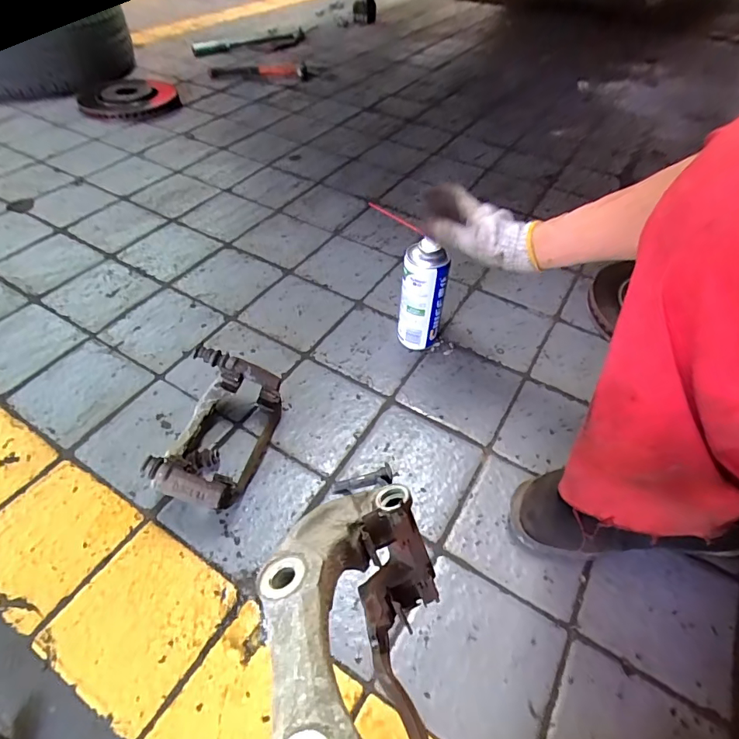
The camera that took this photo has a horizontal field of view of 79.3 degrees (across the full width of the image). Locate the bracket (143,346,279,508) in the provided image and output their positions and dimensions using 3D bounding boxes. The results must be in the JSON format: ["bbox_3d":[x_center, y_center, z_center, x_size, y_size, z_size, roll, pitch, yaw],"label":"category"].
[{"bbox_3d":[-0.190,0.077,0.557,0.110,0.087,0.188,12,51,7],"label":"bracket"}]

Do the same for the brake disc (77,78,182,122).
[{"bbox_3d":[-0.687,-0.789,1.291,0.278,0.032,0.234,-32,58,-25],"label":"brake disc"}]

